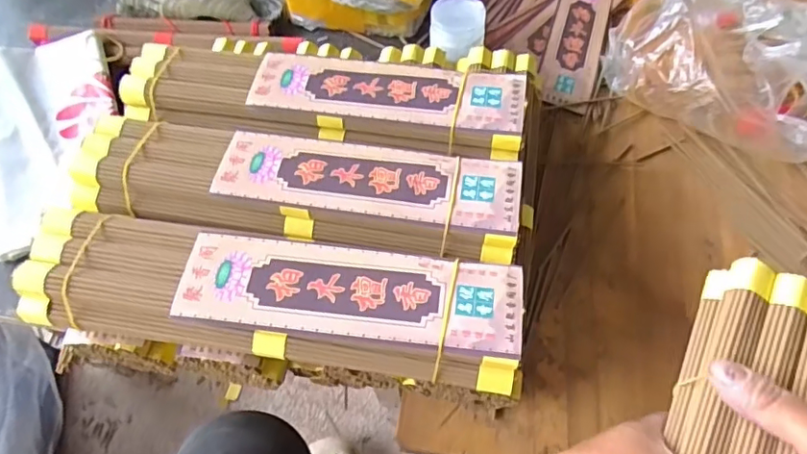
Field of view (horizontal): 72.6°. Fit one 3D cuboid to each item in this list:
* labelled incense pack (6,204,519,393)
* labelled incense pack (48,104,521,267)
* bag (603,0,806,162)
[{"bbox_3d":[-0.086,0.047,0.363,0.319,0.055,0.080,7,59,7],"label":"labelled incense pack"},{"bbox_3d":[-0.078,-0.025,0.397,0.313,0.039,0.092,11,60,9],"label":"labelled incense pack"},{"bbox_3d":[0.339,-0.175,0.552,0.240,0.068,0.181,27,63,18],"label":"bag"}]

